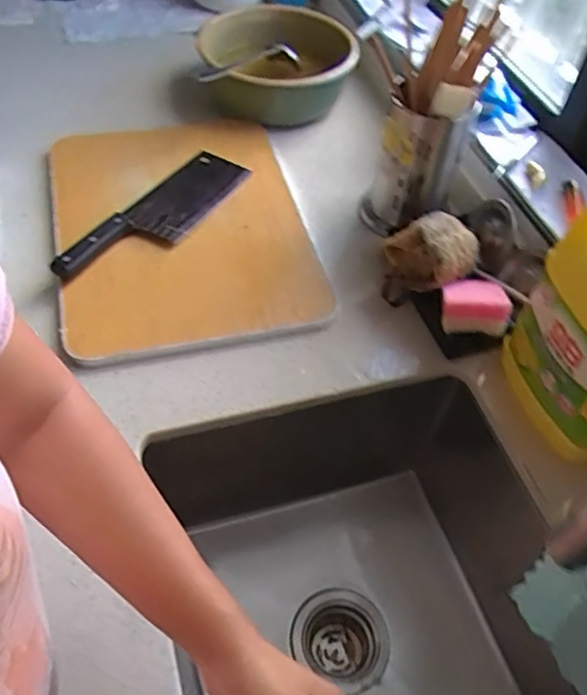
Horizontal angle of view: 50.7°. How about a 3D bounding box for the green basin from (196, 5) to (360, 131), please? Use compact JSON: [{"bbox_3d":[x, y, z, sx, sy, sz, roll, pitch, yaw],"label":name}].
[{"bbox_3d":[-0.018,-0.444,0.964,0.222,0.086,0.254,12,52,9],"label":"green basin"}]

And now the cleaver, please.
[{"bbox_3d":[-0.163,-0.164,0.763,0.079,0.025,0.294,29,50,11],"label":"cleaver"}]

